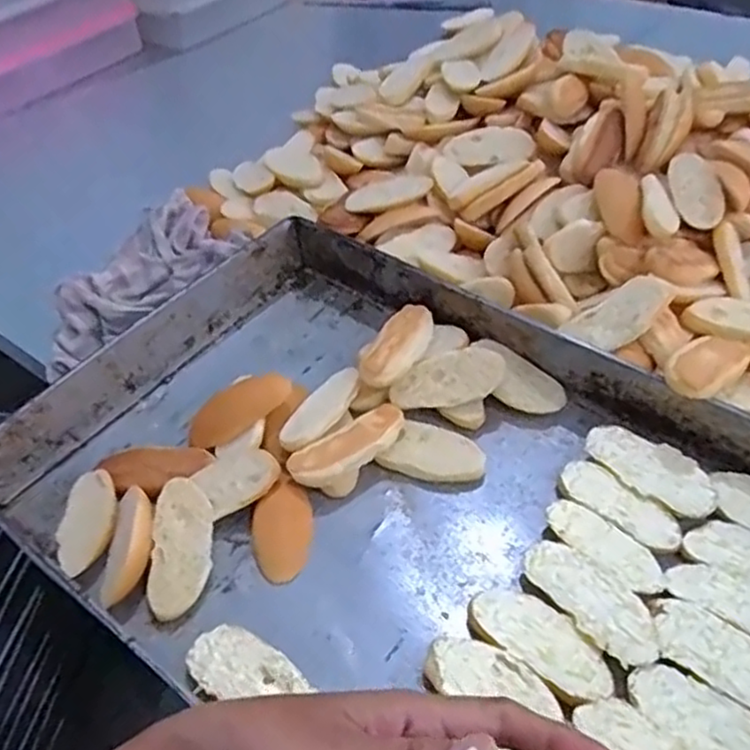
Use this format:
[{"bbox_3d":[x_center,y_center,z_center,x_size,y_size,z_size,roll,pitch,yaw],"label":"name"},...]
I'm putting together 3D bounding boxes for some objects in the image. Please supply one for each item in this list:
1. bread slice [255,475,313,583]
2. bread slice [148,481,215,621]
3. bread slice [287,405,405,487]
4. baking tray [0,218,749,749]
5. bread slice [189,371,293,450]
[{"bbox_3d":[-0.066,0.111,0.500,0.040,0.020,0.071,-2,46,4],"label":"bread slice"},{"bbox_3d":[-0.134,0.120,0.486,0.039,0.011,0.094,-3,62,3],"label":"bread slice"},{"bbox_3d":[-0.019,0.054,0.524,0.093,0.014,0.033,-30,50,-22],"label":"bread slice"},{"bbox_3d":[0.051,0.107,0.463,0.617,0.066,0.362,28,54,29],"label":"baking tray"},{"bbox_3d":[-0.110,0.027,0.557,0.089,0.024,0.036,-33,49,1],"label":"bread slice"}]

